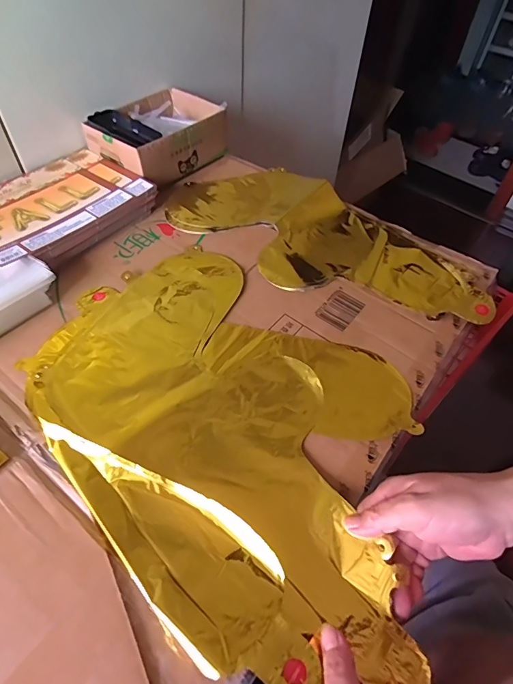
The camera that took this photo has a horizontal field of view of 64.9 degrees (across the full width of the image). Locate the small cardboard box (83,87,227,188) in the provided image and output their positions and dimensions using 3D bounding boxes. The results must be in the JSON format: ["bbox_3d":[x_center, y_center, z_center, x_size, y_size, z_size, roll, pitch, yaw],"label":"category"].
[{"bbox_3d":[-0.150,-0.319,0.628,0.126,0.071,0.183,31,57,21],"label":"small cardboard box"}]

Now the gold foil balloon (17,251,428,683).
[{"bbox_3d":[-0.027,0.068,0.382,0.413,0.019,0.300,30,57,20],"label":"gold foil balloon"}]

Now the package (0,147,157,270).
[{"bbox_3d":[-0.267,-0.176,0.536,0.179,0.035,0.225,32,58,21],"label":"package"}]

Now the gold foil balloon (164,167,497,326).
[{"bbox_3d":[0.082,-0.139,0.533,0.433,0.017,0.201,35,59,23],"label":"gold foil balloon"}]

